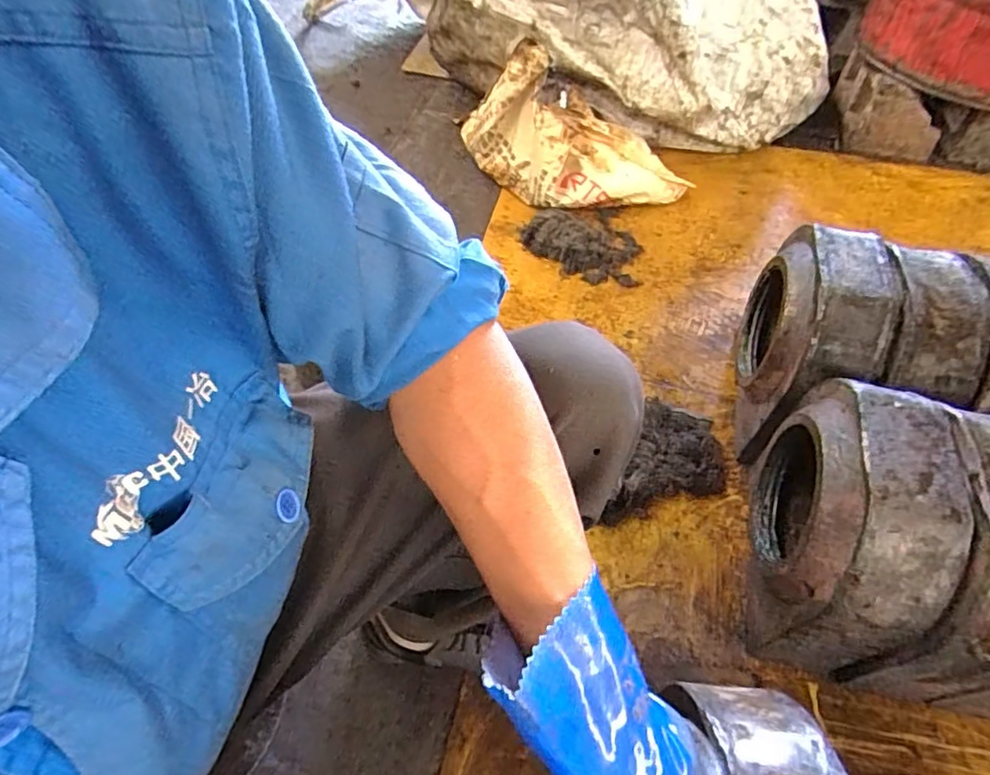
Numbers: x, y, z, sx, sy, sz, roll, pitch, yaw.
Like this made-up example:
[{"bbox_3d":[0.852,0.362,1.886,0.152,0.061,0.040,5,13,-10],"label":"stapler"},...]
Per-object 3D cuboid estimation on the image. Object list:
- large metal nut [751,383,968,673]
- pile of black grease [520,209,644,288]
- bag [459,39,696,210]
[{"bbox_3d":[0.399,0.169,0.697,0.121,0.310,0.260,13,53,7],"label":"large metal nut"},{"bbox_3d":[0.183,-0.306,1.198,0.249,0.052,0.182,9,52,4],"label":"pile of black grease"},{"bbox_3d":[0.181,-0.562,1.274,0.517,0.257,0.289,6,53,2],"label":"bag"}]

